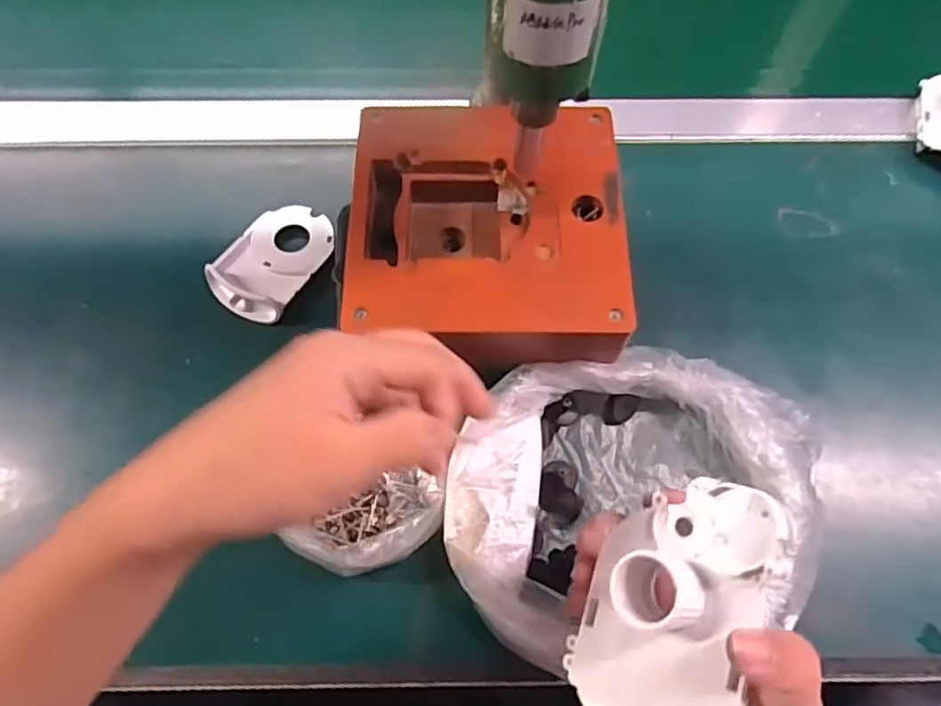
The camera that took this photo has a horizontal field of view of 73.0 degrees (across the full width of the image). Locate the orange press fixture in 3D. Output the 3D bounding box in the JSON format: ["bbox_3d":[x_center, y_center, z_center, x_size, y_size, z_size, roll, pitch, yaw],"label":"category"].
[{"bbox_3d":[0.009,-0.065,0.379,0.149,0.067,0.154,1,66,0],"label":"orange press fixture"}]

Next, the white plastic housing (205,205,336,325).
[{"bbox_3d":[-0.128,-0.062,0.416,0.057,0.016,0.085,29,69,11],"label":"white plastic housing"}]

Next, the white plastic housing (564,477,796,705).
[{"bbox_3d":[0.078,0.098,0.243,0.063,0.038,0.103,21,87,42],"label":"white plastic housing"}]

